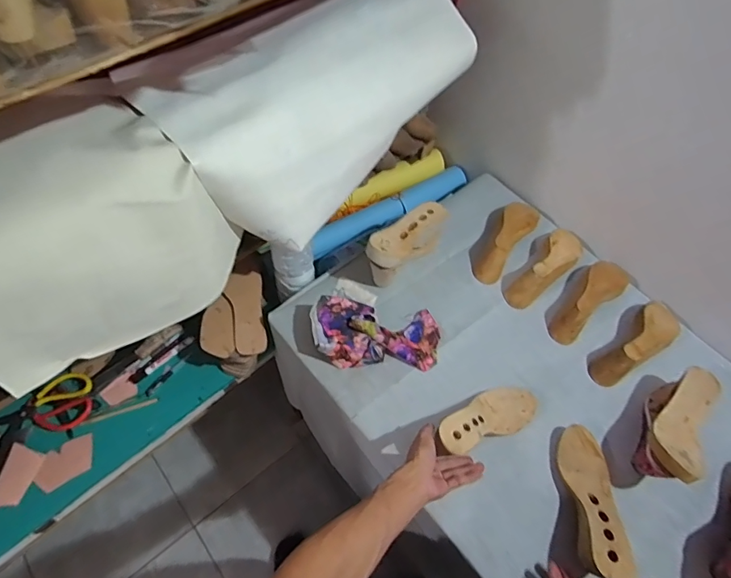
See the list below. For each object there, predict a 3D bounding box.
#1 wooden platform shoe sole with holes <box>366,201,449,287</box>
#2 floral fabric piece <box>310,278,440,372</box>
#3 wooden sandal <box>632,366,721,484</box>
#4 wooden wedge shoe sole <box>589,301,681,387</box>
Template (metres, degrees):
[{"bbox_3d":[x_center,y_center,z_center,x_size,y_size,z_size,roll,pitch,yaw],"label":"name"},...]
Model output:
[{"bbox_3d":[0.086,-0.102,0.931,0.080,0.111,0.230,41,64,19],"label":"wooden platform shoe sole with holes"},{"bbox_3d":[0.025,0.078,0.869,0.244,0.088,0.184,19,59,7],"label":"floral fabric piece"},{"bbox_3d":[0.544,0.238,0.784,0.072,0.130,0.237,35,62,16],"label":"wooden sandal"},{"bbox_3d":[0.552,0.103,0.903,0.235,0.078,0.082,-31,66,-21],"label":"wooden wedge shoe sole"}]

